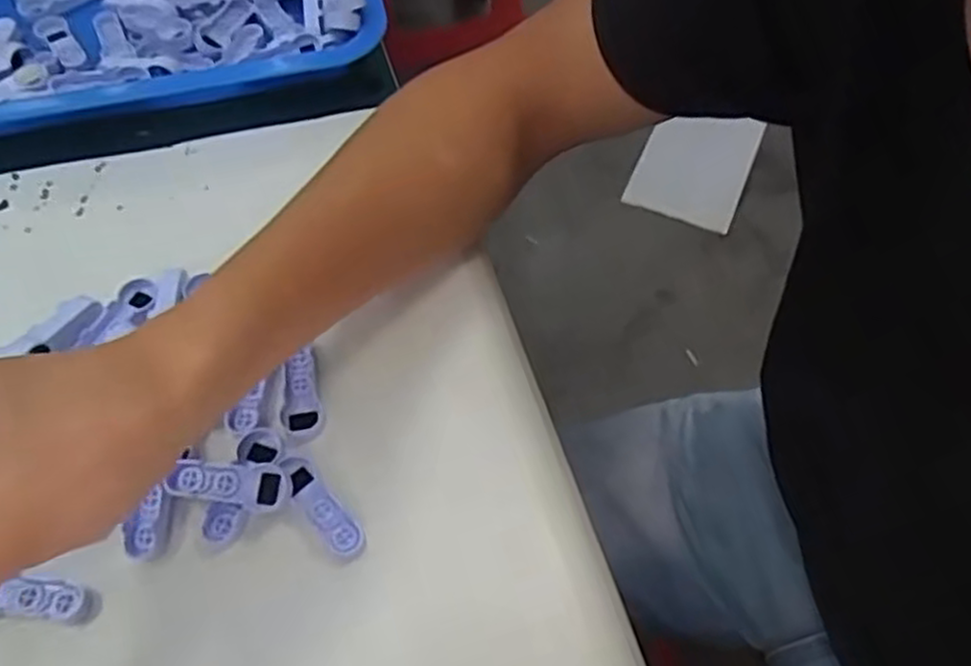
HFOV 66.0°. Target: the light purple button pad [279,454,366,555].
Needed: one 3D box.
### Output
[{"bbox_3d":[-0.068,0.070,0.306,0.013,0.007,0.049,-38,65,-20],"label":"light purple button pad"}]

